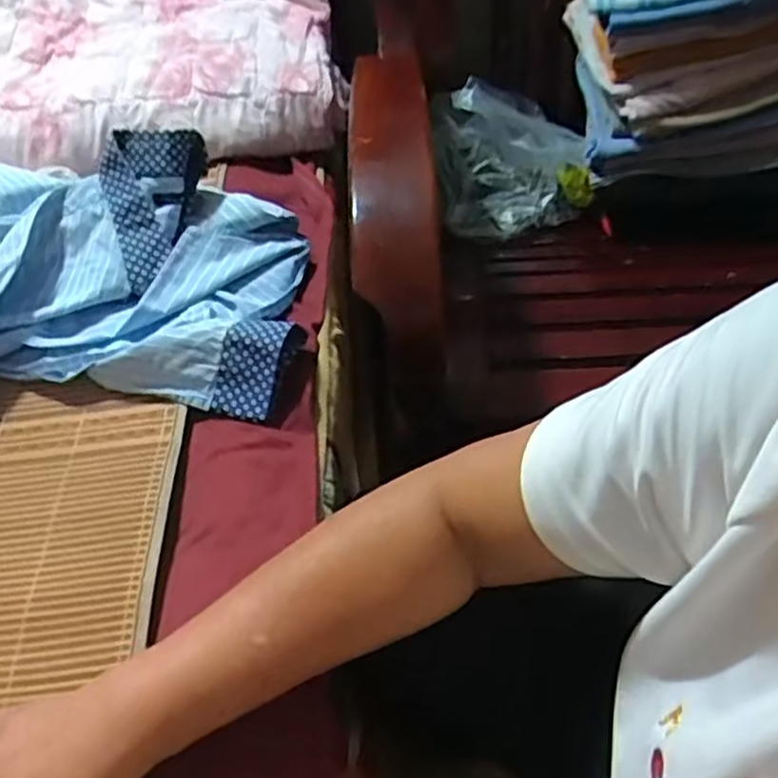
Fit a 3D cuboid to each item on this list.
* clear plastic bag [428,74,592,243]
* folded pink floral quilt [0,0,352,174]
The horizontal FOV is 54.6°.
[{"bbox_3d":[0.153,-0.293,0.942,0.182,0.141,0.140,-6,50,-1],"label":"clear plastic bag"},{"bbox_3d":[-0.294,-0.415,0.836,0.446,0.092,0.367,-9,66,-5],"label":"folded pink floral quilt"}]

